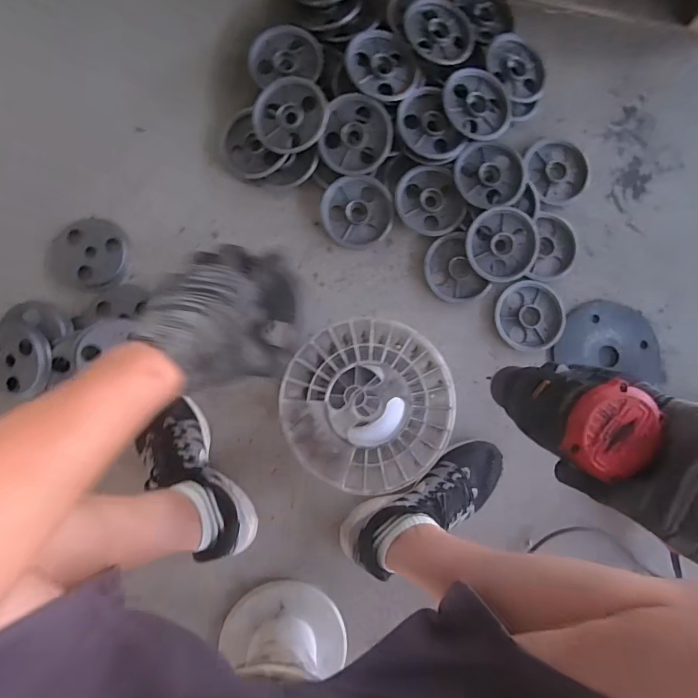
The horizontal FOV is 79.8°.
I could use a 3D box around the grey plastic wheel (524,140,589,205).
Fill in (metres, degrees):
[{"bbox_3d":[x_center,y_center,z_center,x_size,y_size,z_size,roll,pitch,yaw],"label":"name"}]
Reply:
[{"bbox_3d":[0.372,-0.320,0.751,0.114,0.018,0.114,0,86,-4],"label":"grey plastic wheel"}]

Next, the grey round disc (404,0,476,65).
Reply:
[{"bbox_3d":[0.156,-0.543,0.714,0.125,0.019,0.109,14,85,-3],"label":"grey round disc"}]

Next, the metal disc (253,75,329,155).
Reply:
[{"bbox_3d":[-0.097,-0.388,0.691,0.117,0.034,0.117,0,86,-4],"label":"metal disc"}]

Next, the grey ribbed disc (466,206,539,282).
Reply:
[{"bbox_3d":[0.262,-0.177,0.718,0.123,0.032,0.120,0,86,-4],"label":"grey ribbed disc"}]

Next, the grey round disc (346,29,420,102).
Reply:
[{"bbox_3d":[0.058,-0.473,0.696,0.124,0.014,0.109,31,85,-1],"label":"grey round disc"}]

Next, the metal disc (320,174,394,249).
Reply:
[{"bbox_3d":[0.015,-0.237,0.727,0.121,0.024,0.121,0,86,-4],"label":"metal disc"}]

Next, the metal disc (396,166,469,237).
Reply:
[{"bbox_3d":[0.138,-0.255,0.720,0.108,0.015,0.117,0,86,-4],"label":"metal disc"}]

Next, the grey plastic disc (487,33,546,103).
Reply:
[{"bbox_3d":[0.303,-0.501,0.744,0.098,0.019,0.123,-34,89,-5],"label":"grey plastic disc"}]

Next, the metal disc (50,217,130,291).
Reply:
[{"bbox_3d":[-0.434,-0.159,0.695,0.119,0.018,0.116,0,86,-4],"label":"metal disc"}]

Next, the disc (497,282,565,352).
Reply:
[{"bbox_3d":[0.316,-0.058,0.737,0.122,0.027,0.113,0,86,-4],"label":"disc"}]

